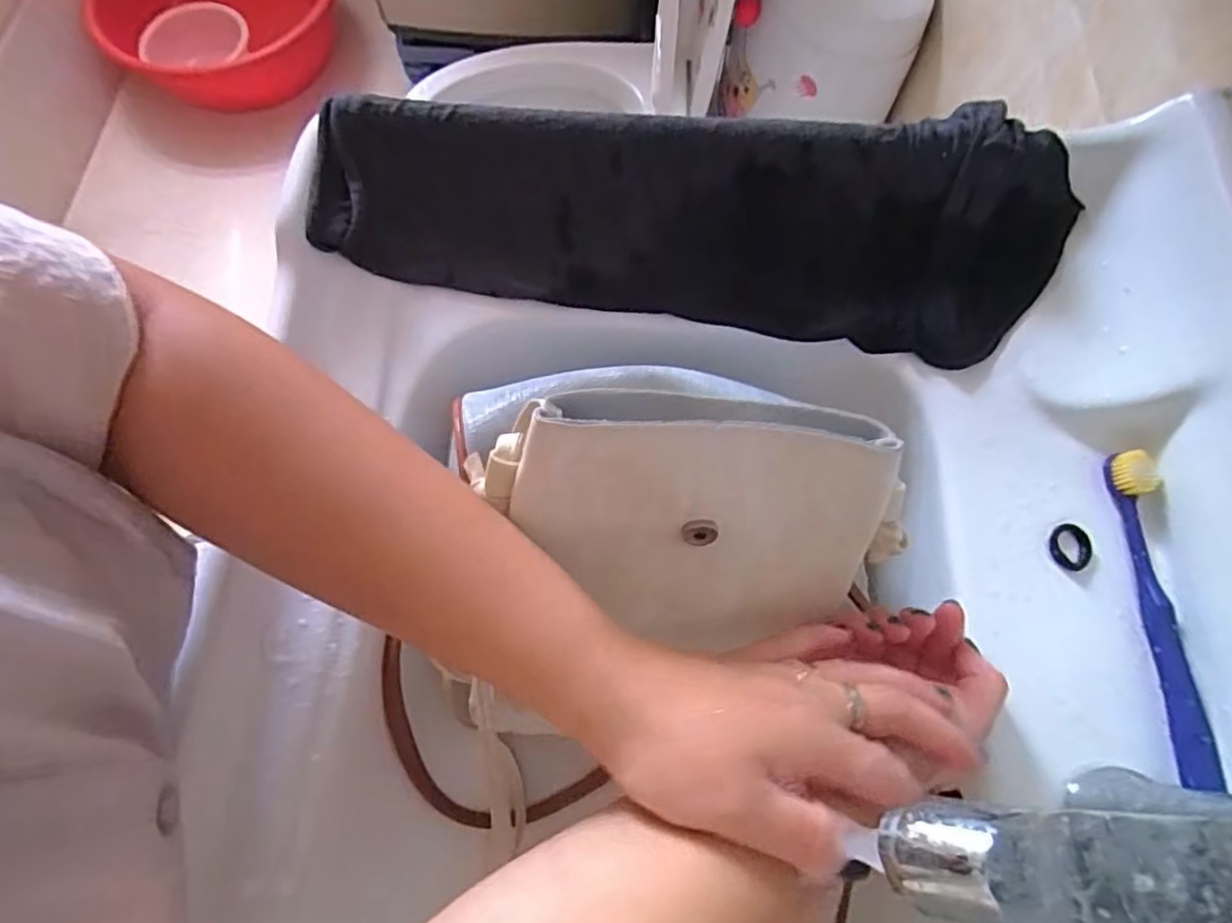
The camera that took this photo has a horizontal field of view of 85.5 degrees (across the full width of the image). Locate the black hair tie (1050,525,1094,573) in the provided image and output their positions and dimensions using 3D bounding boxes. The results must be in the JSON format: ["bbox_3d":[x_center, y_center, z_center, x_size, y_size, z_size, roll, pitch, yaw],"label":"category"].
[{"bbox_3d":[0.217,0.042,0.319,0.017,0.007,0.021,-10,71,-5],"label":"black hair tie"}]

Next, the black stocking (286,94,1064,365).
[{"bbox_3d":[0.038,-0.128,0.360,0.382,0.040,0.116,4,103,2],"label":"black stocking"}]

